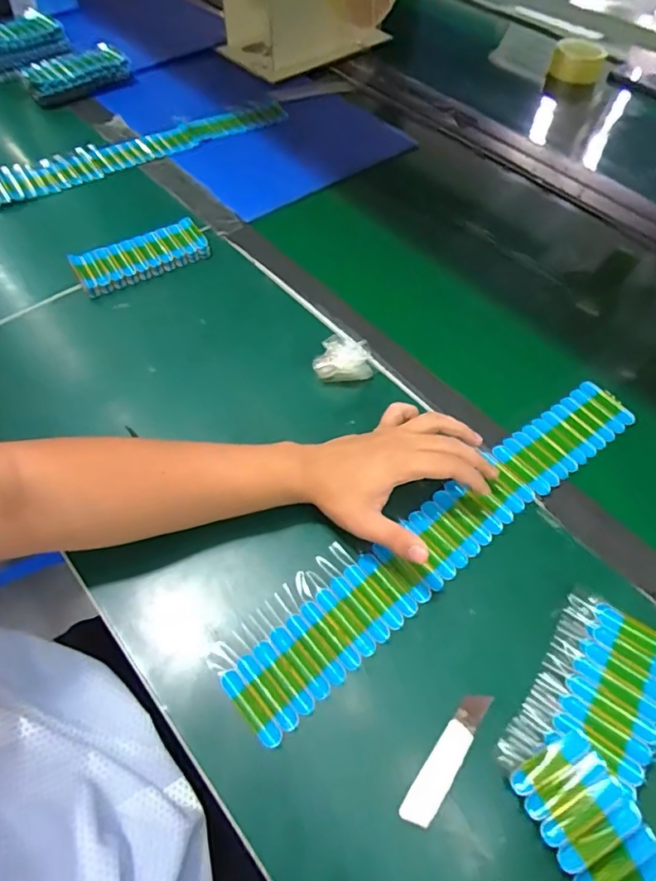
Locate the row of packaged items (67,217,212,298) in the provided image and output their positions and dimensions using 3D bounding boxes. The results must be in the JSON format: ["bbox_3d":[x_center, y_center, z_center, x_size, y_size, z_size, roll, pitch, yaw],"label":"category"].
[{"bbox_3d":[-0.222,-0.219,0.643,0.153,0.034,0.061,-30,57,-17],"label":"row of packaged items"}]

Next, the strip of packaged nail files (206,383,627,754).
[{"bbox_3d":[0.112,0.074,0.476,0.458,0.014,0.081,-32,57,-22],"label":"strip of packaged nail files"}]

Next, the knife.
[{"bbox_3d":[0.084,0.220,0.375,0.021,0.004,0.097,34,61,19],"label":"knife"}]

